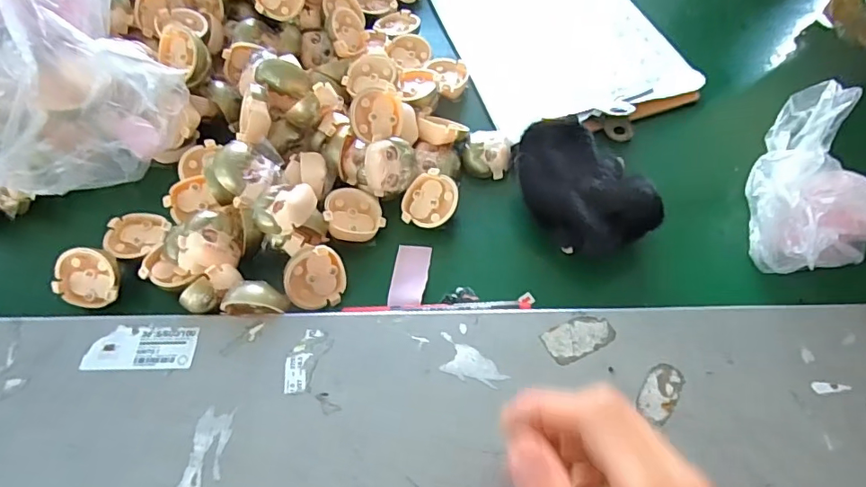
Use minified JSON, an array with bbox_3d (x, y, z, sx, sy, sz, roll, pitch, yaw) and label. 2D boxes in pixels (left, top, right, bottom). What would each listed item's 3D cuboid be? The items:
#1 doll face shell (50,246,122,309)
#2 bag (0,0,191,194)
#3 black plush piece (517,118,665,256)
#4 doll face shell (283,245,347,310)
[{"bbox_3d":[-0.273,0.027,0.412,0.050,0.024,0.046,6,97,2],"label":"doll face shell"},{"bbox_3d":[-0.347,-0.143,0.445,0.229,0.125,0.196,38,66,23],"label":"bag"},{"bbox_3d":[0.120,-0.045,0.424,0.079,0.055,0.126,-27,61,-15],"label":"black plush piece"},{"bbox_3d":[-0.095,0.026,0.407,0.046,0.050,0.025,-21,22,-25],"label":"doll face shell"}]

